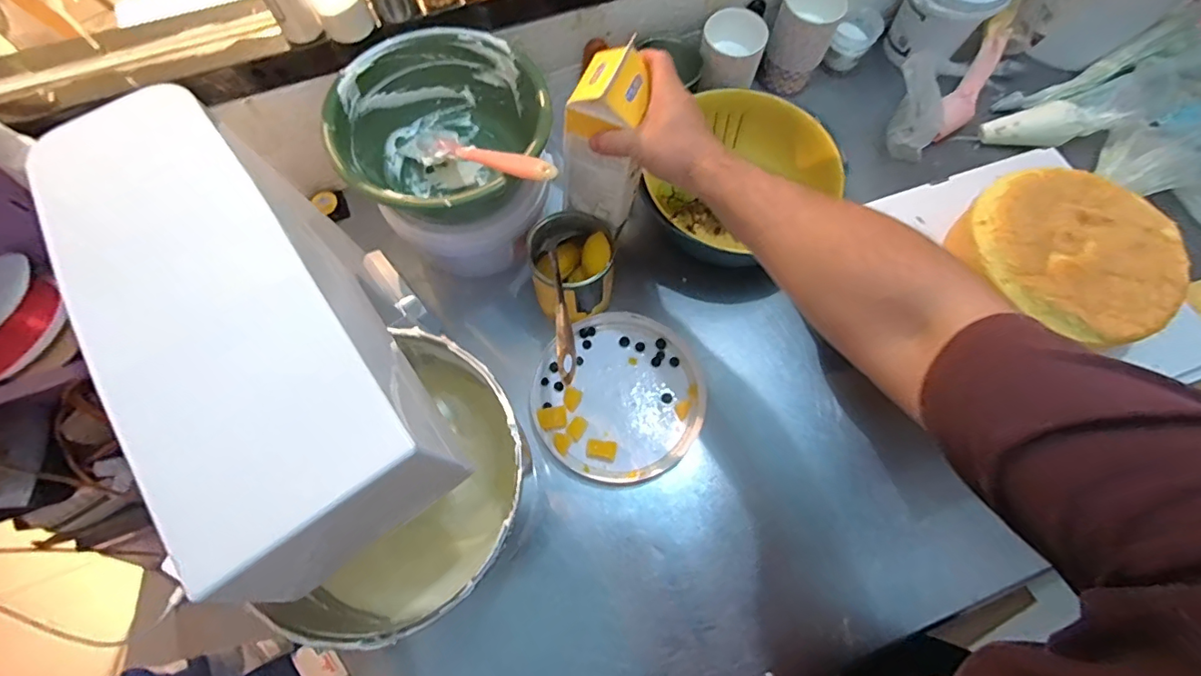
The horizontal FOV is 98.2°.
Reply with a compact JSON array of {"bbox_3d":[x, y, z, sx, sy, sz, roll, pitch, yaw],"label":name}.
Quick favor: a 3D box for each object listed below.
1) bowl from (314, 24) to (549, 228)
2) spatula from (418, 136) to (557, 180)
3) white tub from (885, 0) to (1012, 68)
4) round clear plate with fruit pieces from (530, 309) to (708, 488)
[{"bbox_3d":[-0.169,-0.218,0.580,0.218,0.098,0.219,0,69,-1],"label":"bowl"},{"bbox_3d":[-0.128,-0.187,0.544,0.242,0.016,0.045,26,68,40],"label":"spatula"},{"bbox_3d":[0.526,-0.503,0.792,0.129,0.121,0.124,0,69,-1],"label":"white tub"},{"bbox_3d":[0.024,0.068,0.635,0.206,0.014,0.198,0,69,-1],"label":"round clear plate with fruit pieces"}]

